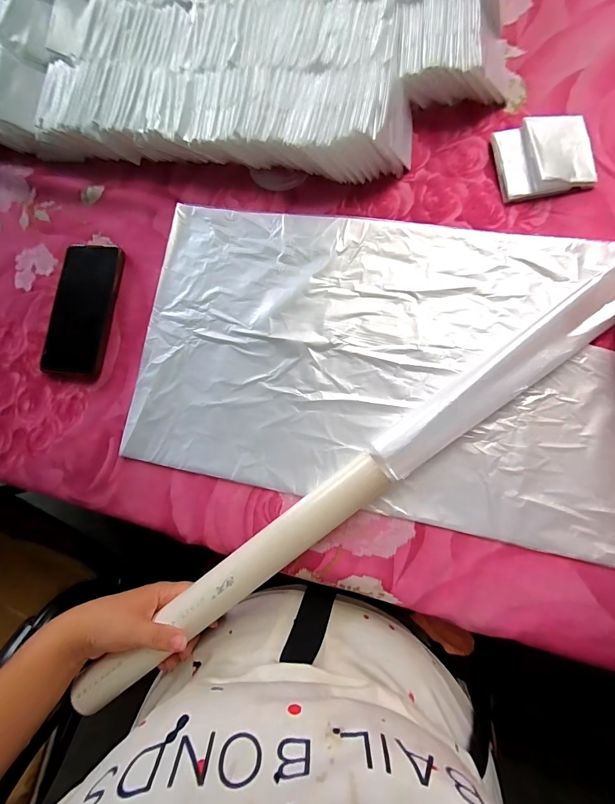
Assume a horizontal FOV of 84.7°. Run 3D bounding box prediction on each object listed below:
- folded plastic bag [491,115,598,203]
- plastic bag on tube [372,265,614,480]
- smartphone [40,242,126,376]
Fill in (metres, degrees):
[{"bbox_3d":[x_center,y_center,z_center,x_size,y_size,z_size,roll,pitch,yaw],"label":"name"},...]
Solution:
[{"bbox_3d":[0.244,-0.255,0.349,0.088,0.013,0.082,-7,80,6],"label":"folded plastic bag"},{"bbox_3d":[0.184,-0.029,0.315,0.285,0.041,0.053,-37,80,-1],"label":"plastic bag on tube"},{"bbox_3d":[-0.270,-0.112,0.403,0.079,0.009,0.159,5,81,8],"label":"smartphone"}]

